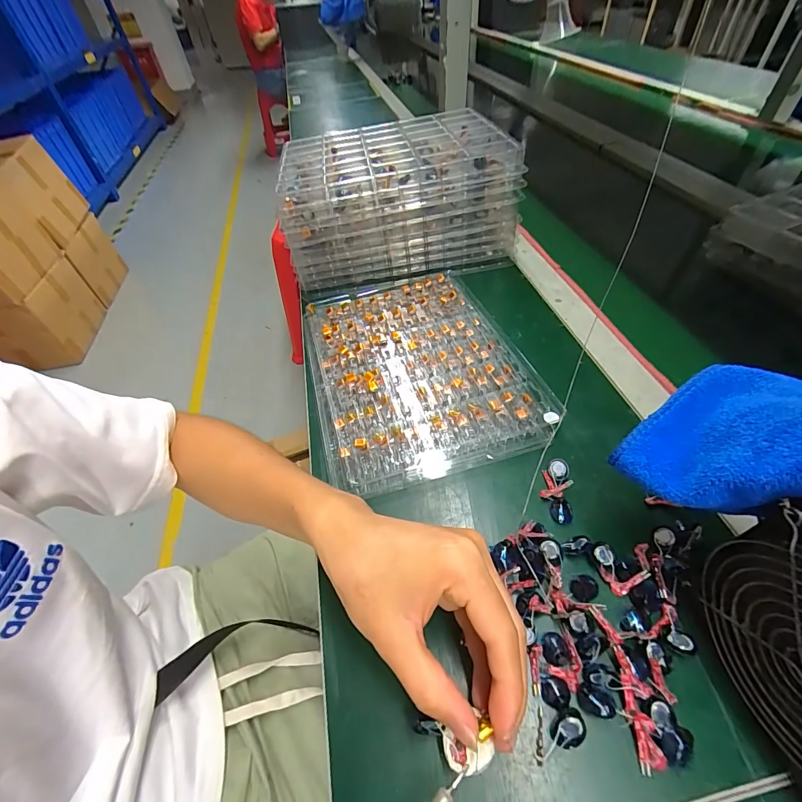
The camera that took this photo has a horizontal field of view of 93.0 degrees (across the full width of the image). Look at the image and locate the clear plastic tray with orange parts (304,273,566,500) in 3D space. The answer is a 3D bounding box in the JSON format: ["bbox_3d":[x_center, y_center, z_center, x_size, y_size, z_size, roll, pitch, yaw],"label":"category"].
[{"bbox_3d":[0.012,-0.039,0.396,0.204,0.020,0.261,-15,50,-7],"label":"clear plastic tray with orange parts"}]

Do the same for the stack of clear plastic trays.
[{"bbox_3d":[0.001,-0.279,0.528,0.287,0.129,0.198,-5,50,1],"label":"stack of clear plastic trays"}]

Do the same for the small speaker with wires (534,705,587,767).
[{"bbox_3d":[0.086,0.182,0.211,0.032,0.010,0.020,-19,51,-10],"label":"small speaker with wires"}]

